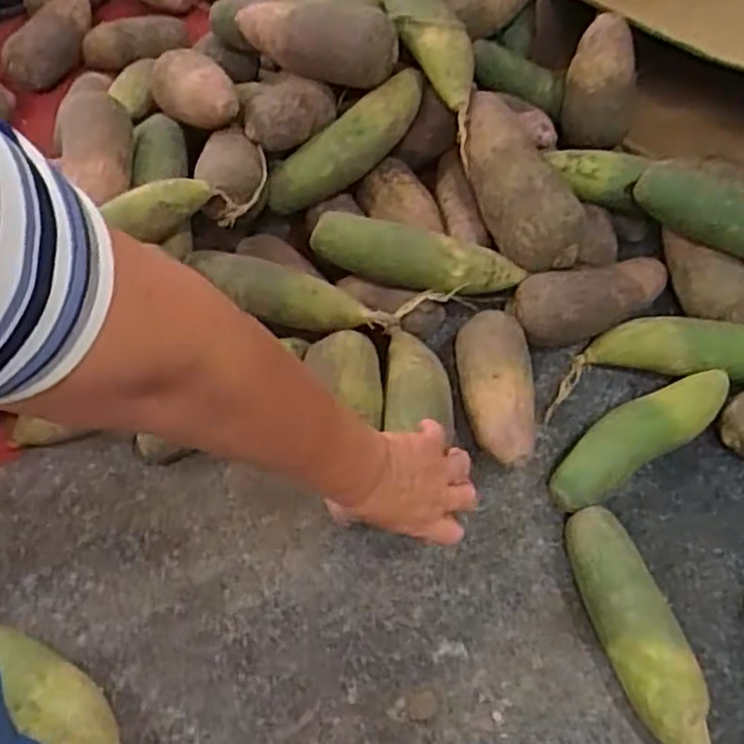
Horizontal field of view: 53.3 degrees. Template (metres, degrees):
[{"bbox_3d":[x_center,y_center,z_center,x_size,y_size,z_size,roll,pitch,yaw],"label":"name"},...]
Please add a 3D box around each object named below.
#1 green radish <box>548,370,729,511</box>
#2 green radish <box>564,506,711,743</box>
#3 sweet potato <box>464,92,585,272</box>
[{"bbox_3d":[0.233,0.057,0.653,0.182,0.062,0.062,-28,59,-15],"label":"green radish"},{"bbox_3d":[0.201,0.199,0.563,0.054,0.048,0.204,-16,57,-8],"label":"green radish"},{"bbox_3d":[0.145,-0.194,0.730,0.080,0.067,0.191,-19,75,-10],"label":"sweet potato"}]

